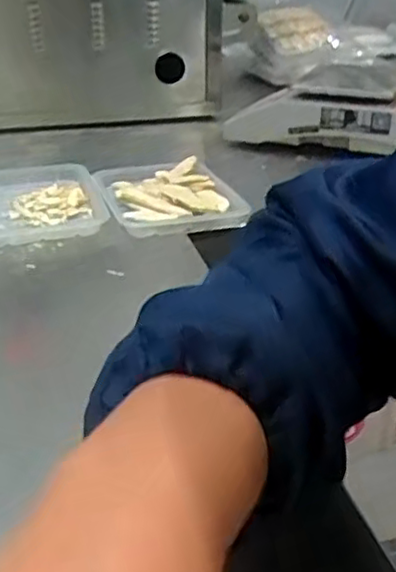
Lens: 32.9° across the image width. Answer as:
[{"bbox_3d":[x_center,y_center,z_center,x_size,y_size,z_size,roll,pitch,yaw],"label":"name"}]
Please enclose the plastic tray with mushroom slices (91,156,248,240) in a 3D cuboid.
[{"bbox_3d":[-0.034,-0.102,0.731,0.130,0.022,0.167,-10,30,-16],"label":"plastic tray with mushroom slices"}]

